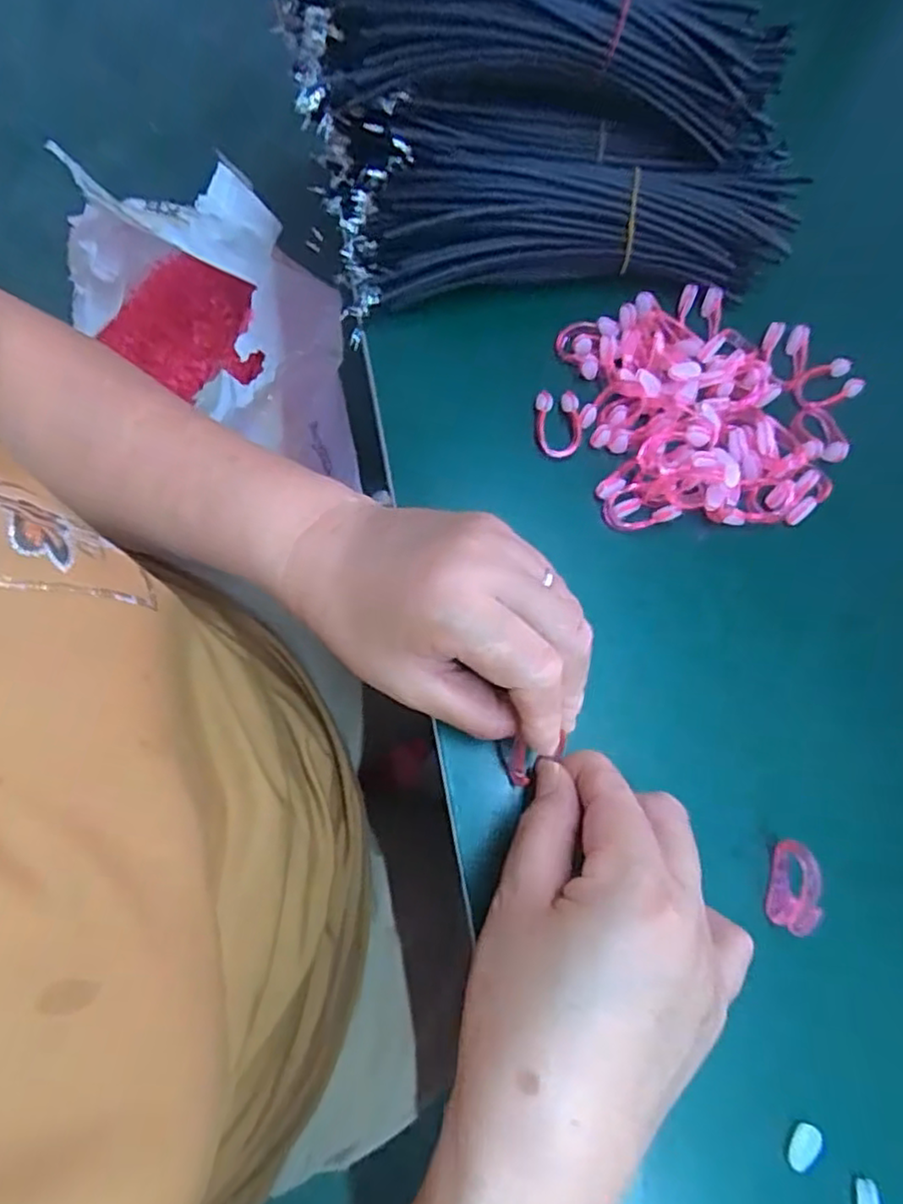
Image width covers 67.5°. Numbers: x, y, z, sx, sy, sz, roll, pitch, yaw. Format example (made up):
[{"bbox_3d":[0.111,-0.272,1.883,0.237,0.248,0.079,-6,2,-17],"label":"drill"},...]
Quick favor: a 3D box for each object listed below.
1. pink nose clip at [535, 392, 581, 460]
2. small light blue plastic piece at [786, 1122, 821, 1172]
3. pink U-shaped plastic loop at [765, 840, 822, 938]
[{"bbox_3d":[0.054,-0.090,0.339,0.021,0.011,0.030,-6,75,-2],"label":"pink nose clip"},{"bbox_3d":[0.136,0.211,0.261,0.008,0.005,0.017,36,77,8],"label":"small light blue plastic piece"},{"bbox_3d":[0.142,0.118,0.281,0.015,0.014,0.035,10,73,0],"label":"pink U-shaped plastic loop"}]

